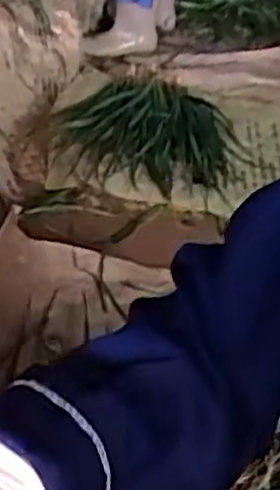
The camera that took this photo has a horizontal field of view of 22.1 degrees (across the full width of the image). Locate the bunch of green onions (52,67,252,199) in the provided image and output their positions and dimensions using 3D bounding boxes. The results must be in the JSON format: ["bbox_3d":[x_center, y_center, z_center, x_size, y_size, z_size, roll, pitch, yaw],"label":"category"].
[{"bbox_3d":[0.040,-0.322,1.803,0.432,0.083,0.638,9,37,1],"label":"bunch of green onions"}]

